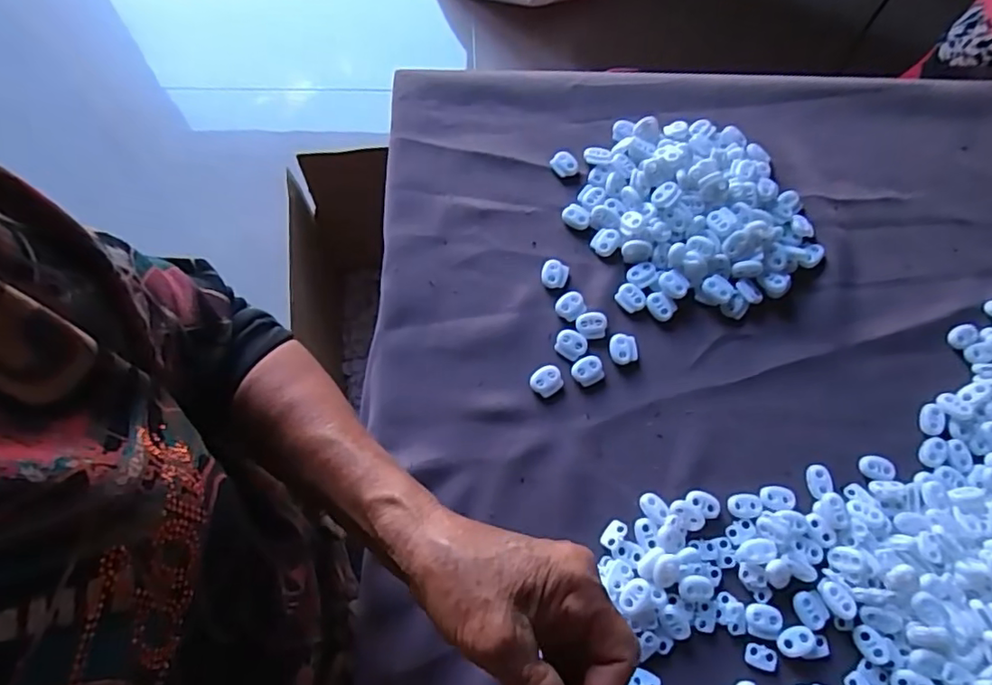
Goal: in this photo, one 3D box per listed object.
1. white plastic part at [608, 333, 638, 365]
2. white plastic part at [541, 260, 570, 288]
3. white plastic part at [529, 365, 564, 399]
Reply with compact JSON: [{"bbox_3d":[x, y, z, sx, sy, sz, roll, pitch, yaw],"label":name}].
[{"bbox_3d":[0.090,0.005,0.414,0.020,0.004,0.022,1,71,-2],"label":"white plastic part"},{"bbox_3d":[0.043,-0.050,0.432,0.019,0.006,0.021,17,71,4],"label":"white plastic part"},{"bbox_3d":[0.036,0.026,0.404,0.019,0.004,0.022,42,74,12],"label":"white plastic part"}]

